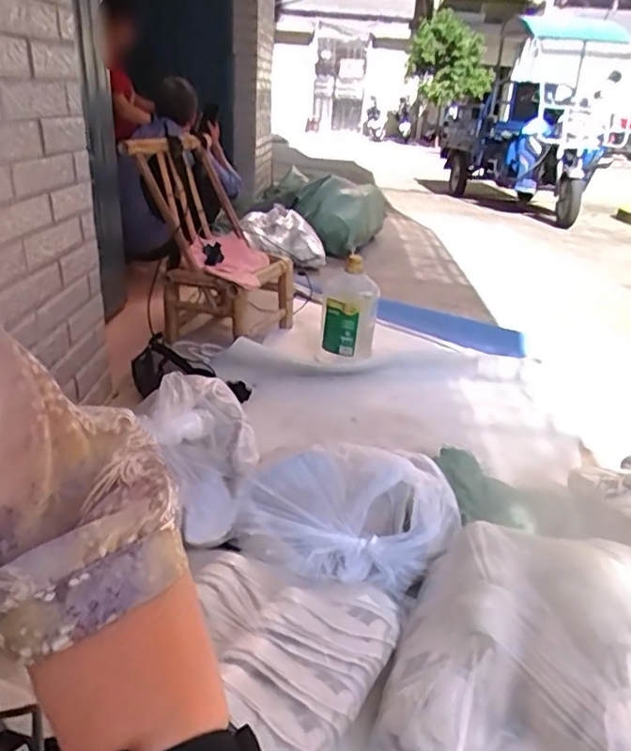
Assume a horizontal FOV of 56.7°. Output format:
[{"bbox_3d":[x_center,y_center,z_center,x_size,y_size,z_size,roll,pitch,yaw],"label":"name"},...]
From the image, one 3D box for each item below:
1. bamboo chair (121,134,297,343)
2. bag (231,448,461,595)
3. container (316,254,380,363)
[{"bbox_3d":[-0.314,-0.441,1.886,0.420,0.553,0.435,13,27,19],"label":"bamboo chair"},{"bbox_3d":[0.056,0.211,0.915,0.351,0.200,0.156,5,26,3],"label":"bag"},{"bbox_3d":[0.102,-0.195,1.808,0.173,0.301,0.211,2,26,-3],"label":"container"}]

